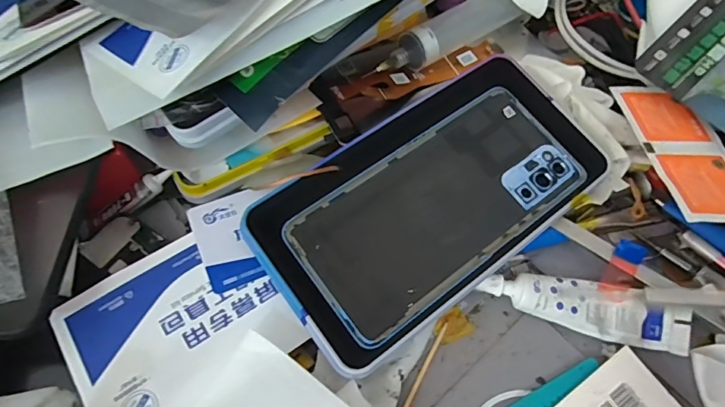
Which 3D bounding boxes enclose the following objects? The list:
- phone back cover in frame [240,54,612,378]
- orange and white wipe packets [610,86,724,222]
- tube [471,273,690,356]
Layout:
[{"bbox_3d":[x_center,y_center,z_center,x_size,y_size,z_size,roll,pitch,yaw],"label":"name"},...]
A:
[{"bbox_3d":[0.038,-0.009,0.242,0.186,0.020,0.102,-34,67,-17],"label":"phone back cover in frame"},{"bbox_3d":[0.181,-0.031,0.255,0.047,0.006,0.097,-1,55,-7],"label":"orange and white wipe packets"},{"bbox_3d":[0.112,0.050,0.236,0.097,0.015,0.027,15,63,8],"label":"tube"}]

